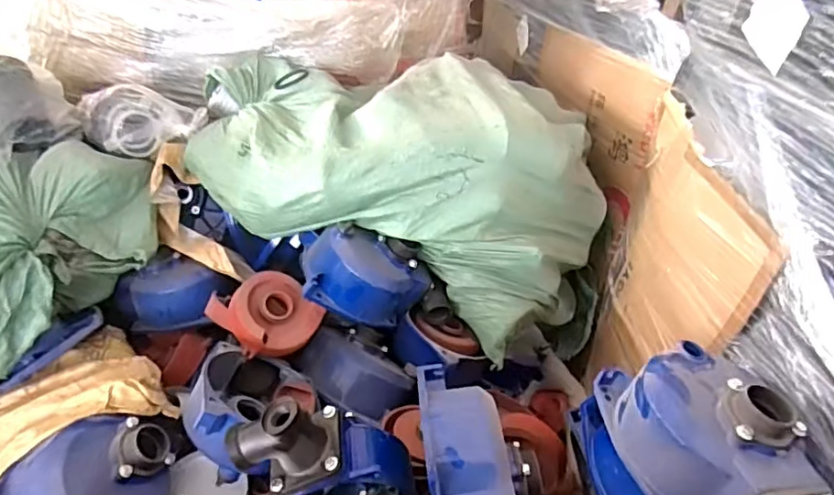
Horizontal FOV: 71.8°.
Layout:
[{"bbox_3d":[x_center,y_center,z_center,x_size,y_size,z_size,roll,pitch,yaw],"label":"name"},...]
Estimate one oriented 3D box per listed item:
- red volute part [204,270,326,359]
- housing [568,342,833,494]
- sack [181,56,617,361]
[{"bbox_3d":[-0.274,0.122,1.063,0.165,0.134,0.164,-28,85,-32],"label":"red volute part"},{"bbox_3d":[0.338,0.255,0.671,0.161,0.200,0.300,-16,41,-30],"label":"housing"},{"bbox_3d":[-0.037,-0.147,1.187,0.868,0.382,0.451,11,34,6],"label":"sack"}]

